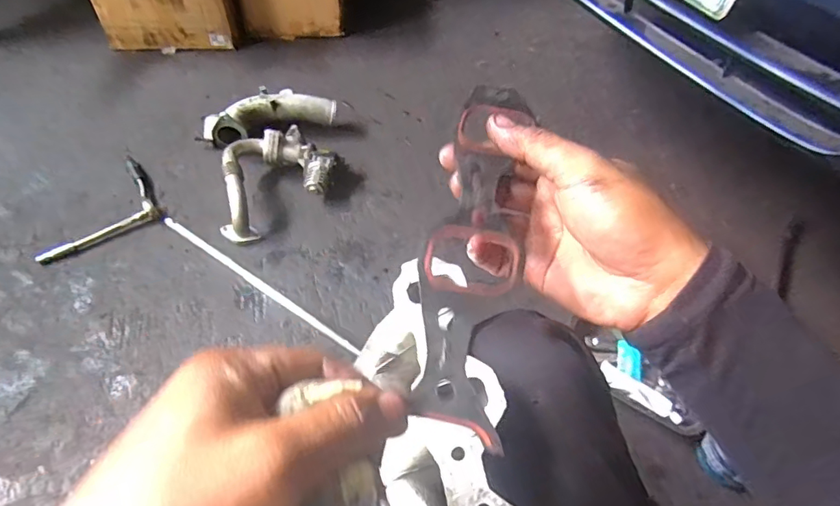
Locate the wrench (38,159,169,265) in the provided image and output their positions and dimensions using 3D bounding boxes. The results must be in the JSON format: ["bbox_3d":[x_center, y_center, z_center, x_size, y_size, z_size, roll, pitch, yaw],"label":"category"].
[{"bbox_3d":[-0.656,-0.093,1.025,0.227,0.033,0.179,-25,59,-21],"label":"wrench"}]

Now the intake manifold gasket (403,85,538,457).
[{"bbox_3d":[0.032,-0.014,0.294,0.048,0.008,0.238,7,57,9],"label":"intake manifold gasket"}]

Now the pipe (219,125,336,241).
[{"bbox_3d":[-0.310,-0.160,1.062,0.280,0.092,0.182,-33,62,-25],"label":"pipe"}]

